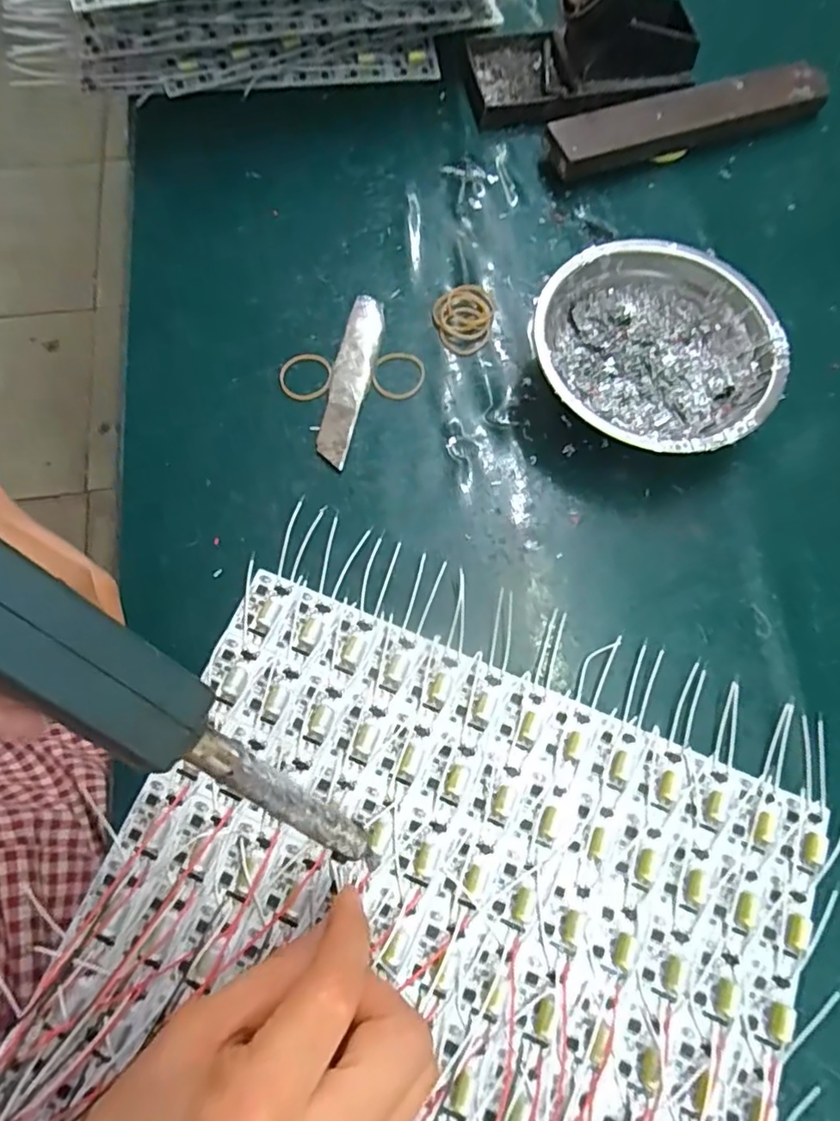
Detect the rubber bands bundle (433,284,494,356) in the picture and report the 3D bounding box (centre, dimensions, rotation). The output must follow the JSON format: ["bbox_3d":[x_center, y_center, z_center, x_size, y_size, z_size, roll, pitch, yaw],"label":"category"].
[{"bbox_3d":[0.025,-0.141,0.356,0.034,0.006,0.044,8,71,2],"label":"rubber bands bundle"}]

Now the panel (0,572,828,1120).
[{"bbox_3d":[0.006,0.163,0.252,0.284,0.009,0.239,22,72,6],"label":"panel"}]

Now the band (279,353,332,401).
[{"bbox_3d":[-0.065,-0.104,0.342,0.029,0.004,0.030,0,71,-1],"label":"band"}]

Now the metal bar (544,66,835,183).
[{"bbox_3d":[0.177,-0.286,0.395,0.189,0.025,0.034,-19,73,-7],"label":"metal bar"}]

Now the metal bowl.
[{"bbox_3d":[0.123,-0.108,0.328,0.124,0.041,0.119,0,71,-1],"label":"metal bowl"}]

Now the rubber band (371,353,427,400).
[{"bbox_3d":[-0.012,-0.106,0.345,0.028,0.004,0.031,20,72,6],"label":"rubber band"}]

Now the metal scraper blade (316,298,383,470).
[{"bbox_3d":[-0.039,-0.101,0.338,0.020,0.012,0.102,14,72,3],"label":"metal scraper blade"}]

